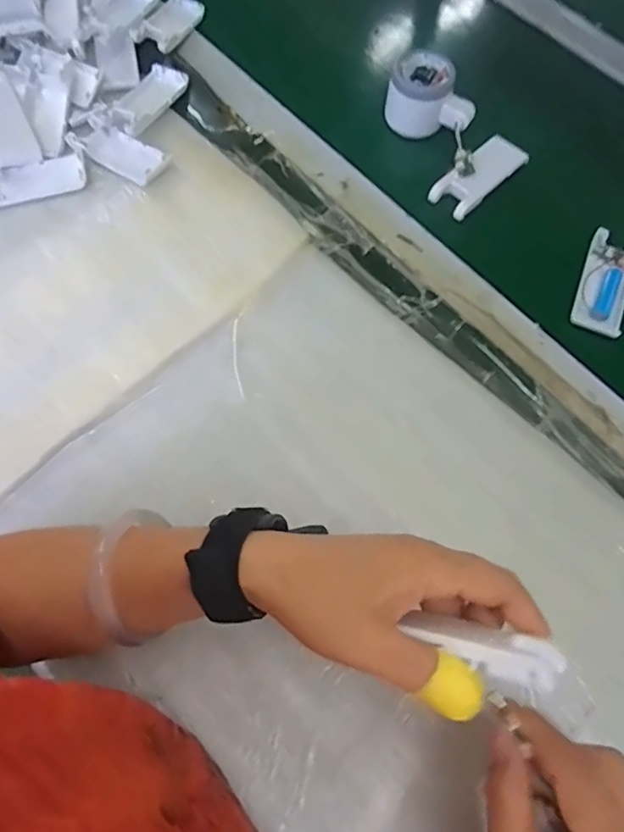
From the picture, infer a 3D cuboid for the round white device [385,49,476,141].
[{"bbox_3d":[0.115,-0.302,0.539,0.080,0.049,0.052,19,69,7],"label":"round white device"}]

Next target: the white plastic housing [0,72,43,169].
[{"bbox_3d":[-0.278,-0.269,0.509,0.038,0.012,0.100,-26,70,-11],"label":"white plastic housing"}]

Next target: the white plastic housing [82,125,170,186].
[{"bbox_3d":[-0.168,-0.238,0.508,0.085,0.015,0.041,32,71,12],"label":"white plastic housing"}]

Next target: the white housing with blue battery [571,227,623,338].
[{"bbox_3d":[0.253,-0.116,0.486,0.041,0.010,0.101,23,69,8],"label":"white housing with blue battery"}]

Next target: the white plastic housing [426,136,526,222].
[{"bbox_3d":[0.154,-0.222,0.523,0.097,0.013,0.040,-41,74,-16],"label":"white plastic housing"}]

